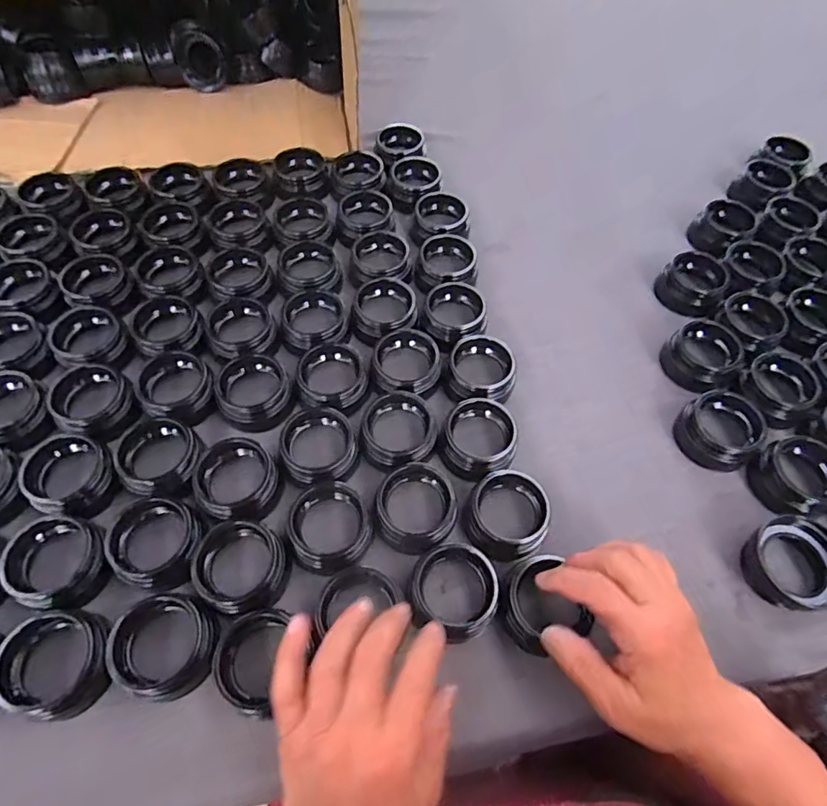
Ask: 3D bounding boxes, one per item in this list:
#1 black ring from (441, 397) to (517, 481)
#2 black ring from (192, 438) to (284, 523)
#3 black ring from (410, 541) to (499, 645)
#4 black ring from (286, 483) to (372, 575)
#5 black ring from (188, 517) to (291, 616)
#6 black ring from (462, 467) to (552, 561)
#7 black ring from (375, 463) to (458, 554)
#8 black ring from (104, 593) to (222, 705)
[{"bbox_3d":[0.057,0.029,0.447,0.059,0.038,0.063,1,59,-2],"label":"black ring"},{"bbox_3d":[-0.139,0.061,0.416,0.063,0.030,0.057,-8,59,-7],"label":"black ring"},{"bbox_3d":[0.032,0.136,0.383,0.061,0.030,0.064,1,59,-2],"label":"black ring"},{"bbox_3d":[-0.063,0.092,0.395,0.060,0.034,0.055,1,59,-2],"label":"black ring"},{"bbox_3d":[-0.125,0.116,0.377,0.066,0.025,0.059,36,64,18],"label":"black ring"},{"bbox_3d":[0.075,0.088,0.416,0.063,0.030,0.063,1,59,-2],"label":"black ring"},{"bbox_3d":[0.004,0.082,0.414,0.062,0.036,0.064,1,59,-2],"label":"black ring"},{"bbox_3d":[-0.169,0.164,0.353,0.059,0.038,0.062,1,59,-2],"label":"black ring"}]

